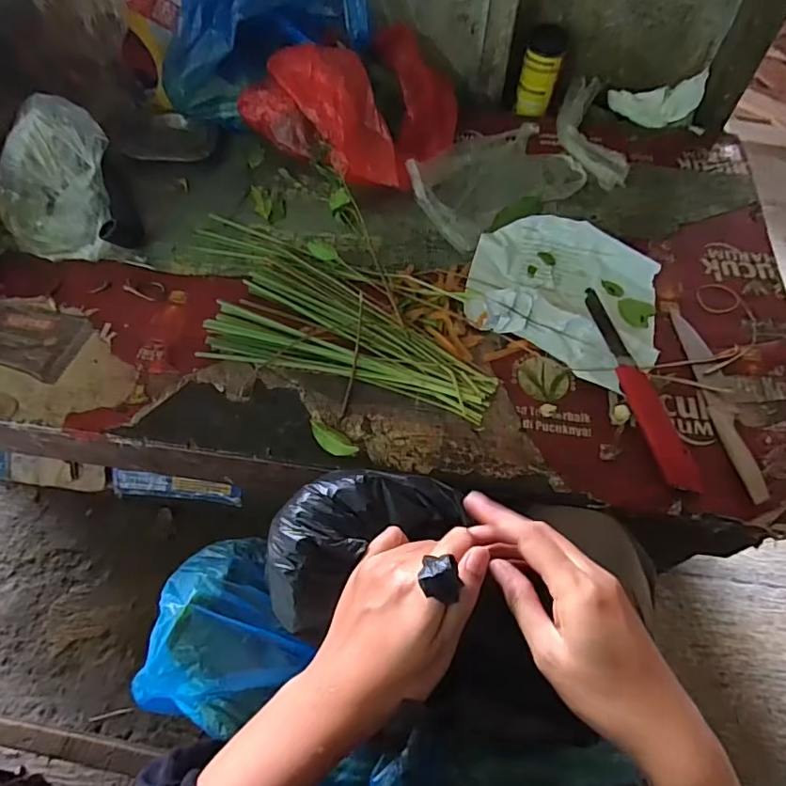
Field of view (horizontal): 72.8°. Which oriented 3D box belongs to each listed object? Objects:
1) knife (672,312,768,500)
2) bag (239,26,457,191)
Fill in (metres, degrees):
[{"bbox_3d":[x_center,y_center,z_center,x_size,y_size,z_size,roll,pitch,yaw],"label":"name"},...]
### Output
[{"bbox_3d":[0.328,0.005,0.535,0.027,0.015,0.214,-3,61,-1],"label":"knife"},{"bbox_3d":[-0.035,-0.382,0.698,0.211,0.105,0.229,31,66,17],"label":"bag"}]

